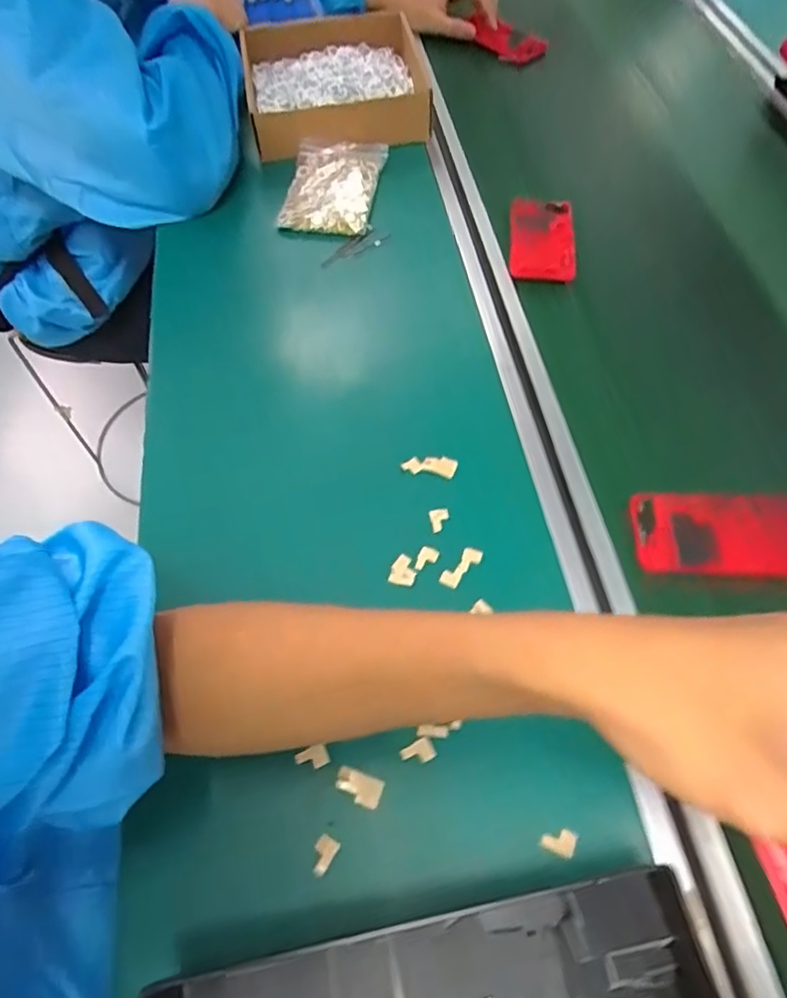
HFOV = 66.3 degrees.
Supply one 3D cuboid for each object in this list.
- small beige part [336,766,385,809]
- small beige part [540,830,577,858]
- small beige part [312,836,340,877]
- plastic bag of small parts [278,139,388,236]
[{"bbox_3d":[-0.021,0.172,0.358,0.028,0.004,0.016,20,61,8],"label":"small beige part"},{"bbox_3d":[0.094,0.193,0.340,0.019,0.004,0.014,22,61,9],"label":"small beige part"},{"bbox_3d":[-0.040,0.201,0.340,0.012,0.004,0.020,30,62,13],"label":"small beige part"},{"bbox_3d":[-0.066,-0.339,0.643,0.091,0.021,0.146,8,60,2],"label":"plastic bag of small parts"}]

